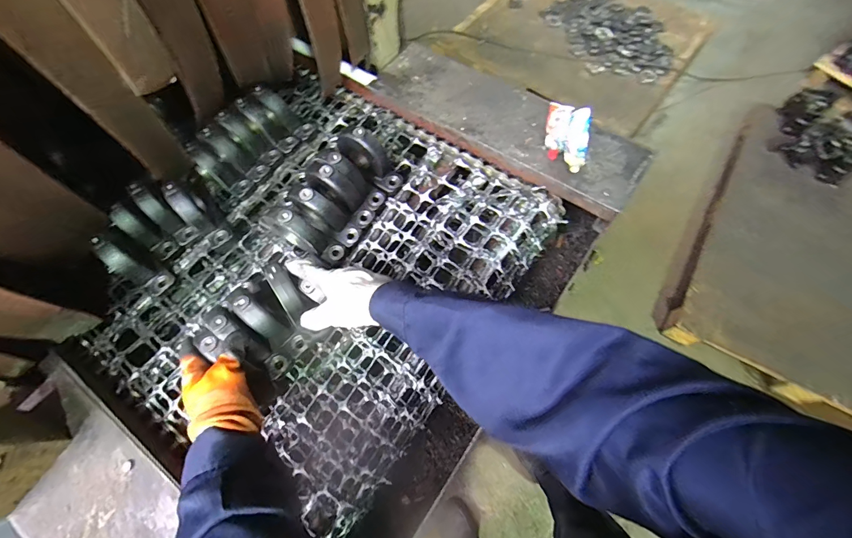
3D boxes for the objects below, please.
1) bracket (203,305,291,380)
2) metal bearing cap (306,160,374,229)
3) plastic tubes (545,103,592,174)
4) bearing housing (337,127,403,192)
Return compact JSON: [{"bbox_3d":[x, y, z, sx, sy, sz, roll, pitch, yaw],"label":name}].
[{"bbox_3d":[-0.241,0.096,0.496,0.102,0.093,0.032,33,71,16],"label":"bracket"},{"bbox_3d":[-0.139,-0.121,0.602,0.098,0.099,0.044,27,70,14],"label":"metal bearing cap"},{"bbox_3d":[0.228,-0.216,0.594,0.068,0.028,0.144,12,67,8],"label":"plastic tubes"},{"bbox_3d":[-0.097,-0.192,0.629,0.111,0.088,0.041,38,73,18],"label":"bearing housing"}]

